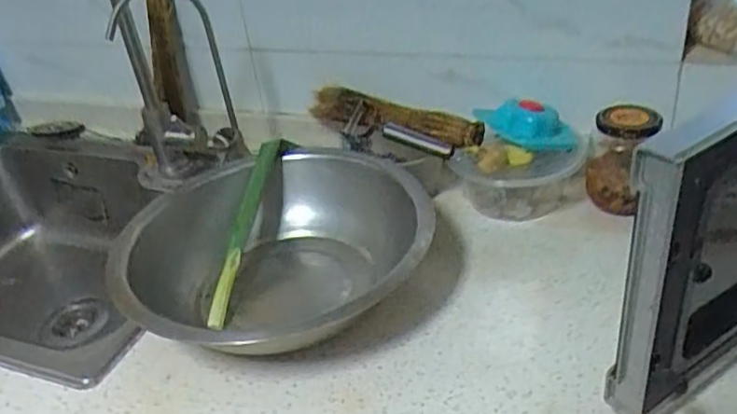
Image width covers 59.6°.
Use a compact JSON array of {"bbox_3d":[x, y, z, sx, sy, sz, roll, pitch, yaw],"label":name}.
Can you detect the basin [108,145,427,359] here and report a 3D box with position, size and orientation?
[{"bbox_3d":[-0.108,0.064,0.701,0.320,0.108,0.315,-6,33,4],"label":"basin"}]

